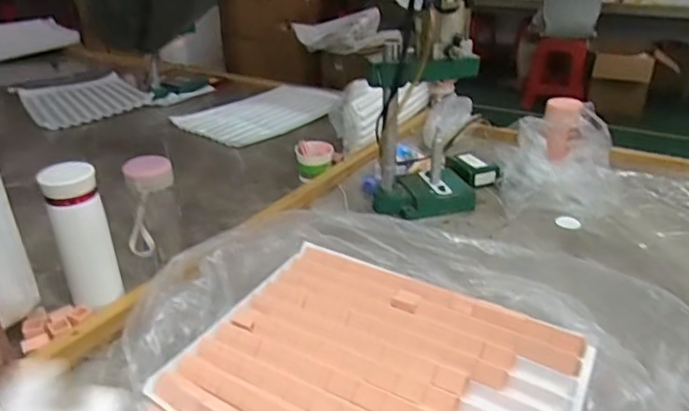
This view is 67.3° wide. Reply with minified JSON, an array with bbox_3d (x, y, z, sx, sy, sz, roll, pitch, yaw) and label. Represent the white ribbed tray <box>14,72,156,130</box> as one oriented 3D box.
[{"bbox_3d":[-0.829,-0.343,1.643,0.308,0.031,0.437,-21,34,-31],"label":"white ribbed tray"}]

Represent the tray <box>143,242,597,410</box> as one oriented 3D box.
[{"bbox_3d":[0.033,0.174,0.542,0.380,0.025,0.295,16,33,28],"label":"tray"}]

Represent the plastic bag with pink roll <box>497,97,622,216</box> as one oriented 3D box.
[{"bbox_3d":[0.456,-0.105,1.078,0.236,0.138,0.286,13,32,25],"label":"plastic bag with pink roll"}]

